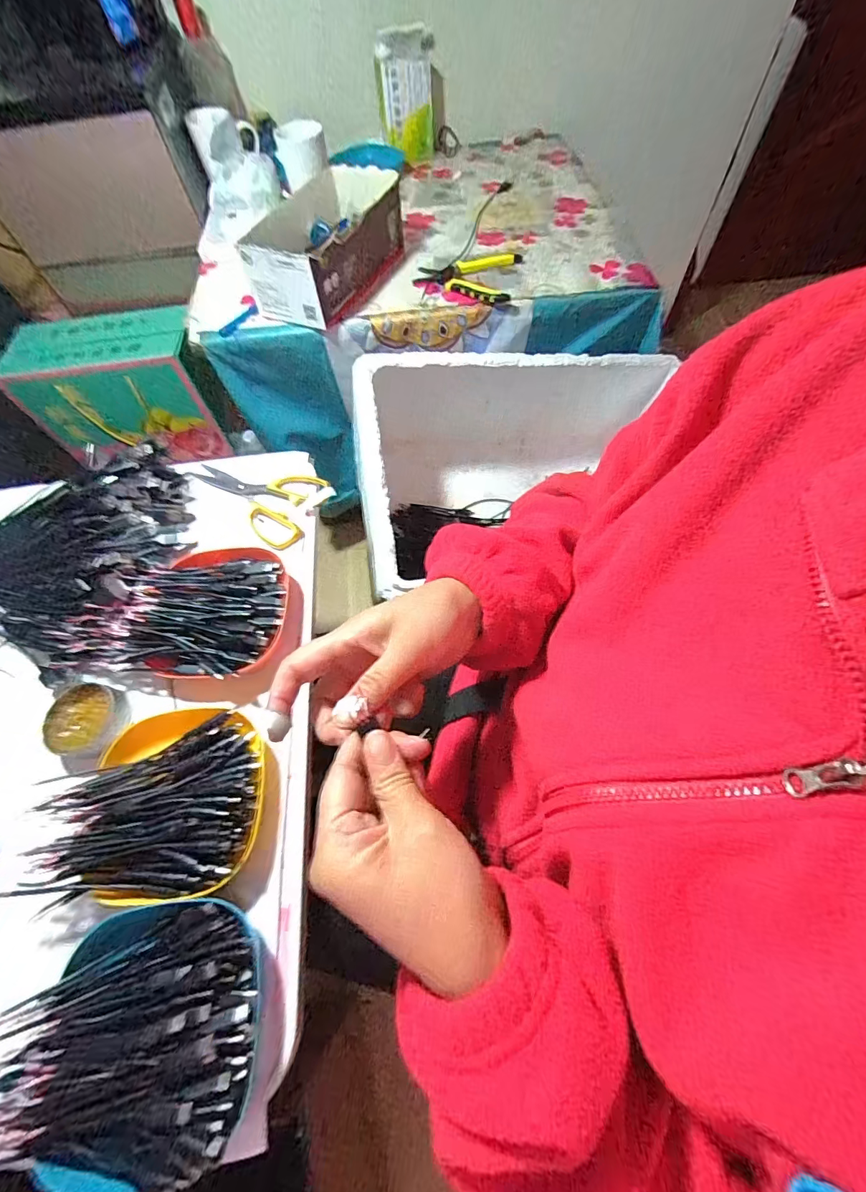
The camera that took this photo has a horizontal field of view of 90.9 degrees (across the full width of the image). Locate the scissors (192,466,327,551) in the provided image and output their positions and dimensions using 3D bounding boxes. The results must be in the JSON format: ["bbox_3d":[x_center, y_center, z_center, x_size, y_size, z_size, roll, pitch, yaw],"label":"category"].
[{"bbox_3d":[-0.222,-0.121,0.513,0.176,0.014,0.099,20,66,13],"label":"scissors"}]

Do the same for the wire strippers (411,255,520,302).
[{"bbox_3d":[0.052,-0.507,0.671,0.154,0.010,0.122,13,64,9],"label":"wire strippers"}]

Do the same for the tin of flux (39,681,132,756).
[{"bbox_3d":[-0.318,0.114,0.396,0.060,0.030,0.061,-1,63,2],"label":"tin of flux"}]

